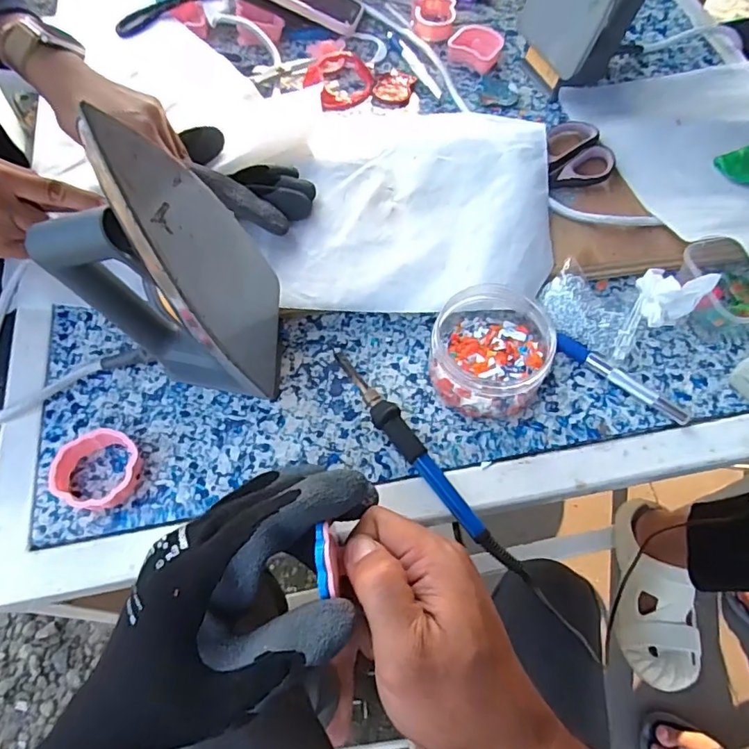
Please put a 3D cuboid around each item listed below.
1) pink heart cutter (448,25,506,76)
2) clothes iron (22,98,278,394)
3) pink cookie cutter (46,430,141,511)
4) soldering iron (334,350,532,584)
[{"bbox_3d":[0.117,-0.377,0.617,0.059,0.023,0.048,24,65,12],"label":"pink heart cutter"},{"bbox_3d":[-0.135,-0.060,0.345,0.117,0.219,0.098,-2,63,-1],"label":"clothes iron"},{"bbox_3d":[-0.197,0.068,0.382,0.055,0.023,0.055,0,63,0],"label":"pink cookie cutter"},{"bbox_3d":[0.033,0.062,0.393,0.019,0.020,0.209,-34,68,-16],"label":"soldering iron"}]

